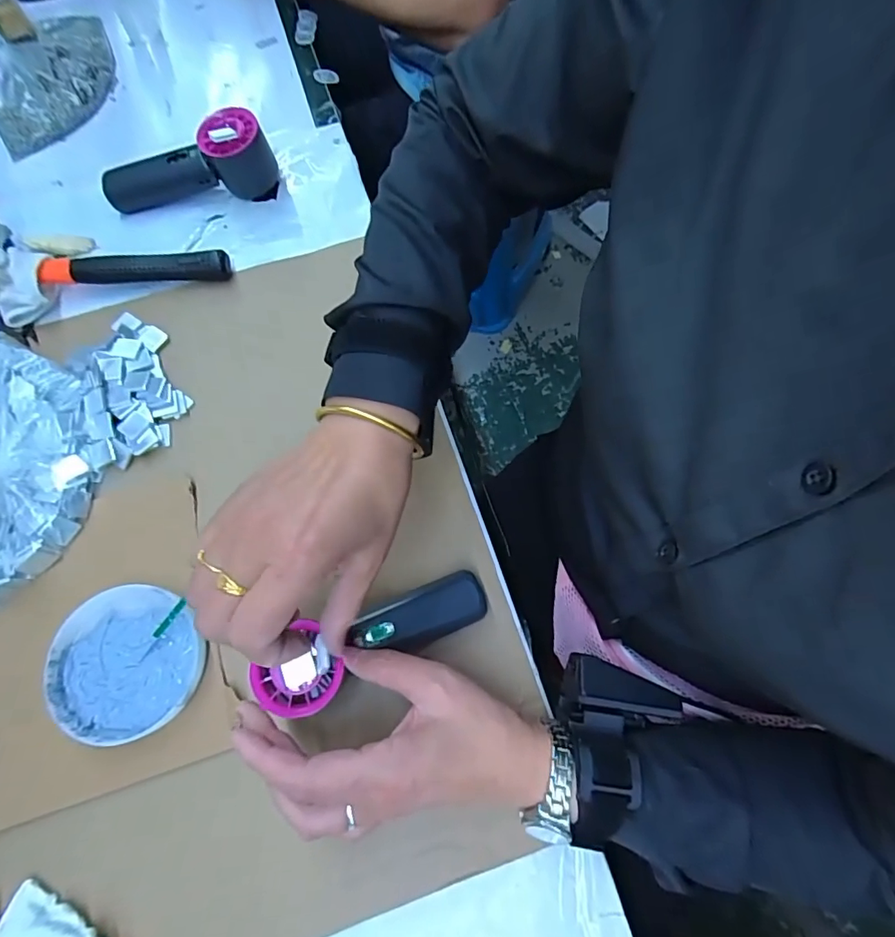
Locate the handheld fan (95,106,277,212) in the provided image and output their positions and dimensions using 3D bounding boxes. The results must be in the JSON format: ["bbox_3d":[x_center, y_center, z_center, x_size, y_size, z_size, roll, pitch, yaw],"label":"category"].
[{"bbox_3d":[-0.244,-0.285,0.469,0.155,0.057,0.046,-8,72,-4],"label":"handheld fan"}]

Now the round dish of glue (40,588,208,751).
[{"bbox_3d":[-0.224,0.135,0.352,0.098,0.017,0.098,0,72,-1],"label":"round dish of glue"}]

